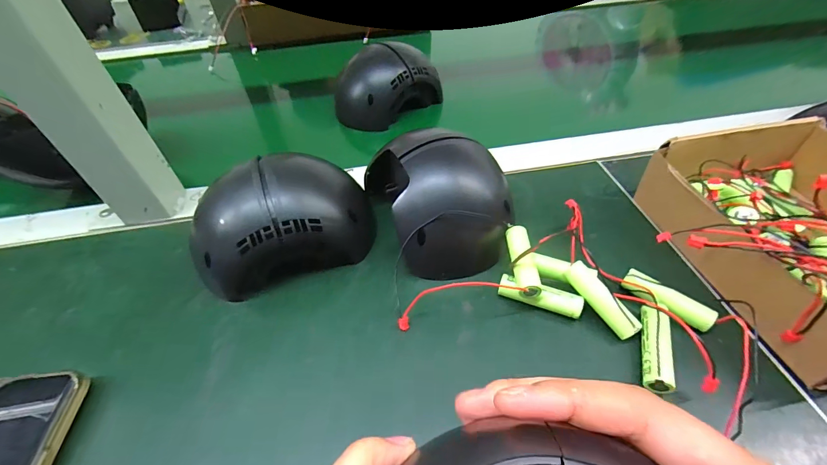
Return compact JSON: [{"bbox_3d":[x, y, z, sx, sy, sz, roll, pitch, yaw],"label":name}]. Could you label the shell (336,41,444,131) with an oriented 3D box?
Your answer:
[{"bbox_3d":[-0.033,-0.172,0.418,0.111,0.068,0.086,-30,51,-22],"label":"shell"}]

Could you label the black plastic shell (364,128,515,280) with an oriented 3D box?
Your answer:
[{"bbox_3d":[0.011,-0.036,0.271,0.082,0.069,0.111,-18,48,-13],"label":"black plastic shell"}]

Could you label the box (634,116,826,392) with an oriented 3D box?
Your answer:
[{"bbox_3d":[0.260,-0.005,0.225,0.153,0.067,0.178,-10,46,-5],"label":"box"}]

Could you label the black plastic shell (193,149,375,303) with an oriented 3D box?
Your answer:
[{"bbox_3d":[-0.092,-0.009,0.257,0.127,0.070,0.079,-23,49,-17],"label":"black plastic shell"}]

